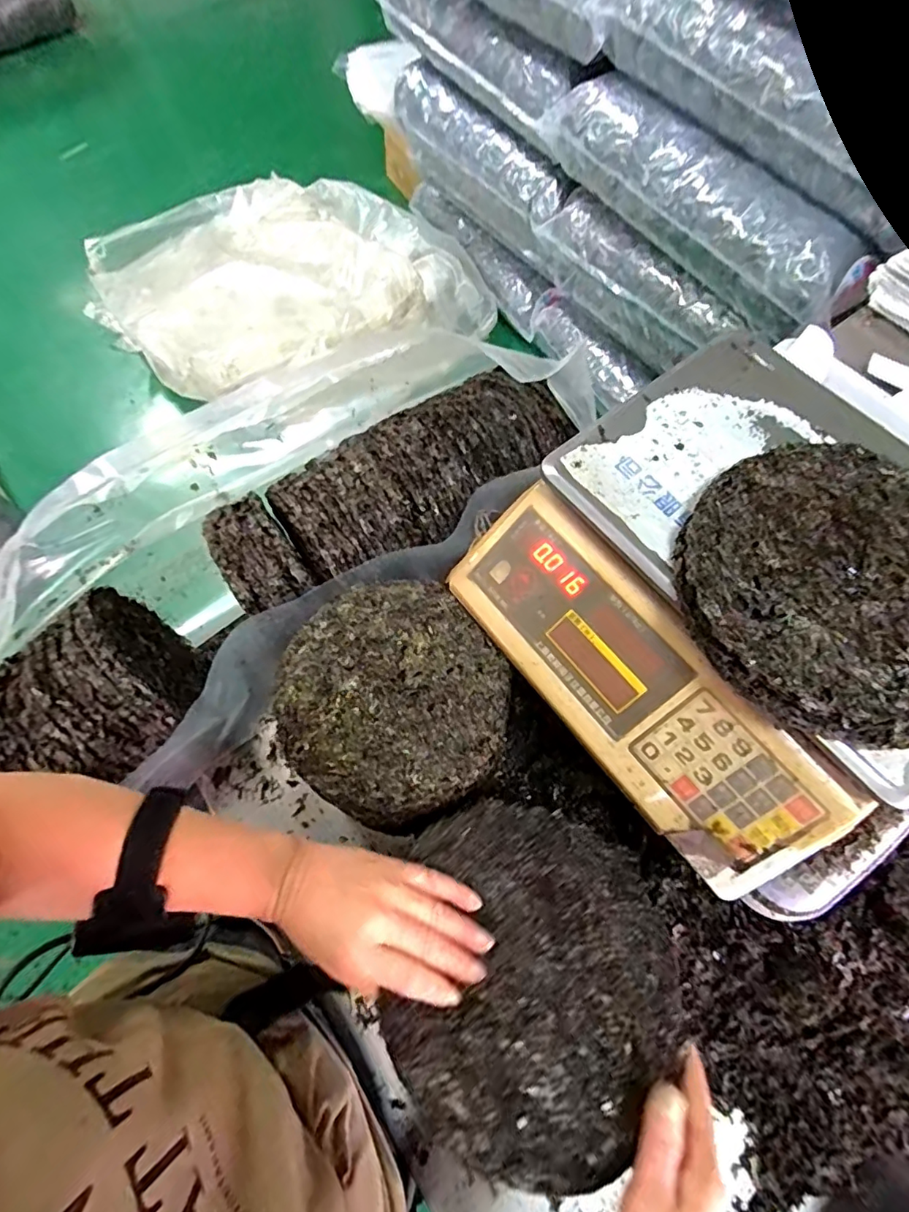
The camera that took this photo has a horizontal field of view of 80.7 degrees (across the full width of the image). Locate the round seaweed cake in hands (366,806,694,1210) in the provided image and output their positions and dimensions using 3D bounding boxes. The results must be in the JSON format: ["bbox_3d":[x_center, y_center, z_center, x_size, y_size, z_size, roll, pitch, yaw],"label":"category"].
[{"bbox_3d":[0.059,0.234,0.351,0.189,0.011,0.201,10,46,-10],"label":"round seaweed cake in hands"}]

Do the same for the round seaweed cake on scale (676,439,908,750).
[{"bbox_3d":[0.257,-0.017,0.358,0.204,0.018,0.196,0,67,0],"label":"round seaweed cake on scale"}]

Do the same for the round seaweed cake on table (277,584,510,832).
[{"bbox_3d":[-0.053,0.072,0.456,0.185,0.017,0.199,0,67,0],"label":"round seaweed cake on table"}]

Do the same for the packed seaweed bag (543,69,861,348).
[{"bbox_3d":[0.448,-0.811,1.056,0.132,0.166,0.745,-33,71,-13],"label":"packed seaweed bag"}]

